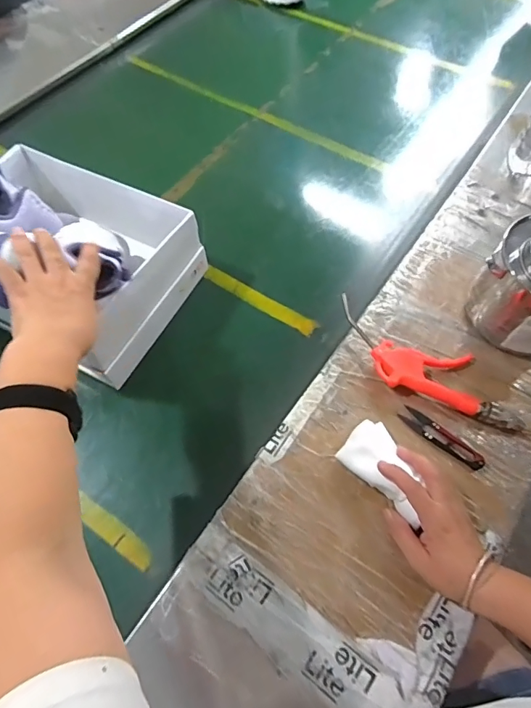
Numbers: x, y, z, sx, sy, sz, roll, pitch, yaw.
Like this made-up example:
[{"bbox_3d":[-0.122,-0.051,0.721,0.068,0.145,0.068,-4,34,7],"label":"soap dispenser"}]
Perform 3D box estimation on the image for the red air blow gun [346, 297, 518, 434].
[{"bbox_3d":[0.194,0.013,0.531,0.235,0.026,0.090,20,64,12],"label":"red air blow gun"}]

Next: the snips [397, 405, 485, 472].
[{"bbox_3d":[0.203,0.097,0.500,0.101,0.004,0.021,35,68,19],"label":"snips"}]

